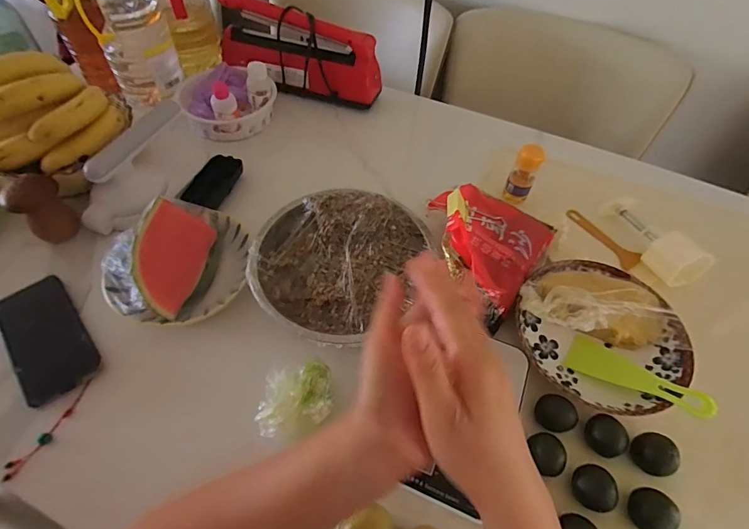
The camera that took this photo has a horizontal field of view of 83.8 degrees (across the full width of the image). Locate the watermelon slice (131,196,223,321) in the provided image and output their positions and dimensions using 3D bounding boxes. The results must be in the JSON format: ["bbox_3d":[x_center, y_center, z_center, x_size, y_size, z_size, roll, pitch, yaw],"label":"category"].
[{"bbox_3d":[-0.243,-0.001,0.513,0.089,0.076,0.136,2,53,-1],"label":"watermelon slice"}]

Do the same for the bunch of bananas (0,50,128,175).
[{"bbox_3d":[-0.457,-0.208,0.563,0.148,0.104,0.193,39,61,23],"label":"bunch of bananas"}]

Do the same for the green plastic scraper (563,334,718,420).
[{"bbox_3d":[0.288,0.124,0.460,0.139,0.013,0.048,23,56,33],"label":"green plastic scraper"}]

